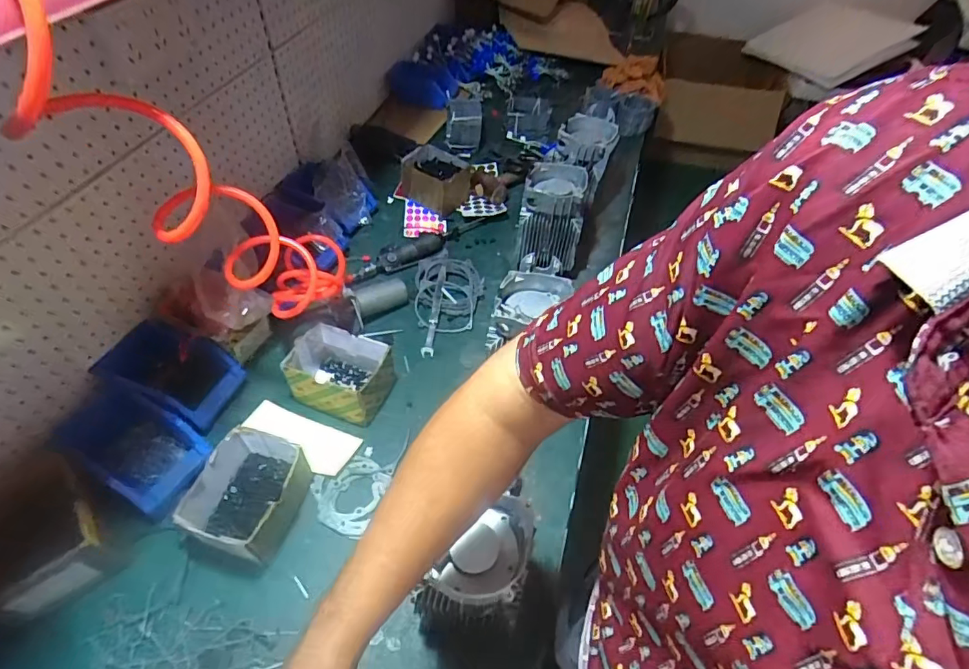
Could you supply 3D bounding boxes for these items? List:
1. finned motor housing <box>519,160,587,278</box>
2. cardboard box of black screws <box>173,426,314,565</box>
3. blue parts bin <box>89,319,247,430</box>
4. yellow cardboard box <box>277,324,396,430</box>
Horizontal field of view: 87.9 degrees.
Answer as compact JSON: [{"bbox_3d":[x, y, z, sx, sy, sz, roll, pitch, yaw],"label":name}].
[{"bbox_3d":[0.131,-0.224,1.031,0.122,0.202,0.124,7,50,0],"label":"finned motor housing"},{"bbox_3d":[-0.321,0.221,0.699,0.134,0.092,0.158,19,51,10],"label":"cardboard box of black screws"},{"bbox_3d":[-0.484,0.068,0.808,0.158,0.114,0.123,20,51,11],"label":"blue parts bin"},{"bbox_3d":[-0.233,0.067,0.830,0.146,0.107,0.114,18,51,9],"label":"yellow cardboard box"}]

